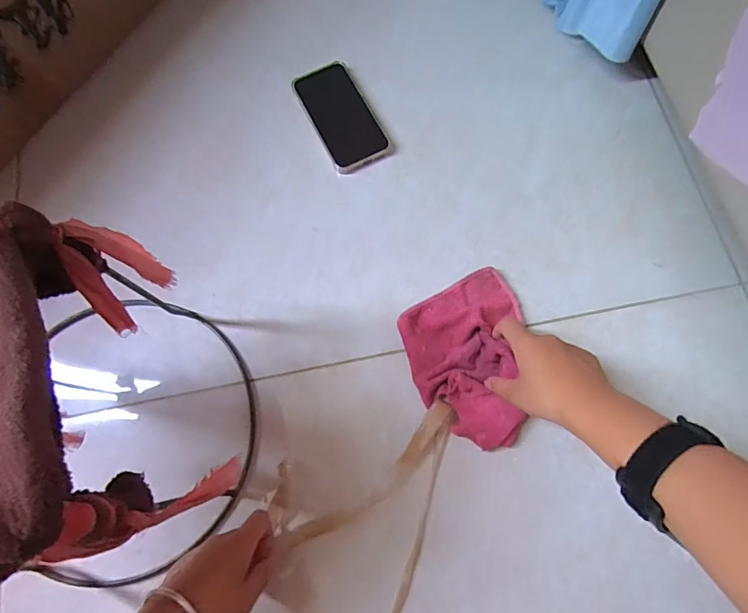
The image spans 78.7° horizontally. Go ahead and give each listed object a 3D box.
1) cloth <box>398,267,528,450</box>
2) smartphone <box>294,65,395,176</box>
[{"bbox_3d":[0.103,0.052,0.467,0.127,0.030,0.172,-15,74,-3],"label":"cloth"},{"bbox_3d":[-0.040,-0.238,0.565,0.074,0.010,0.142,-27,74,-6],"label":"smartphone"}]

